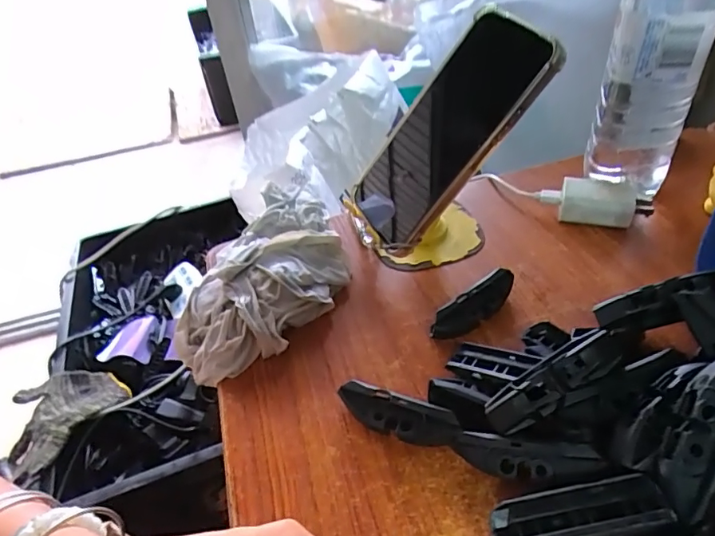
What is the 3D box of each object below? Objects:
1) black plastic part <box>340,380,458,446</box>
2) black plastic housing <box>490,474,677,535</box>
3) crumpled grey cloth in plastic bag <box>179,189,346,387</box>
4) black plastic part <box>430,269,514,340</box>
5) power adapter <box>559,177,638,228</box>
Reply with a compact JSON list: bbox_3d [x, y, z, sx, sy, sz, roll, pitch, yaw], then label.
[{"bbox_3d":[0.022,0.084,0.274,0.067,0.024,0.017,10,43,19],"label":"black plastic part"},{"bbox_3d":[0.091,0.110,0.207,0.077,0.027,0.027,-24,41,4],"label":"black plastic housing"},{"bbox_3d":[-0.063,0.006,0.364,0.096,0.038,0.169,13,44,22],"label":"crumpled grey cloth in plastic bag"},{"bbox_3d":[0.081,0.026,0.332,0.069,0.022,0.018,-32,46,-26],"label":"black plastic part"},{"bbox_3d":[0.197,-0.054,0.405,0.055,0.029,0.035,9,43,18],"label":"power adapter"}]

